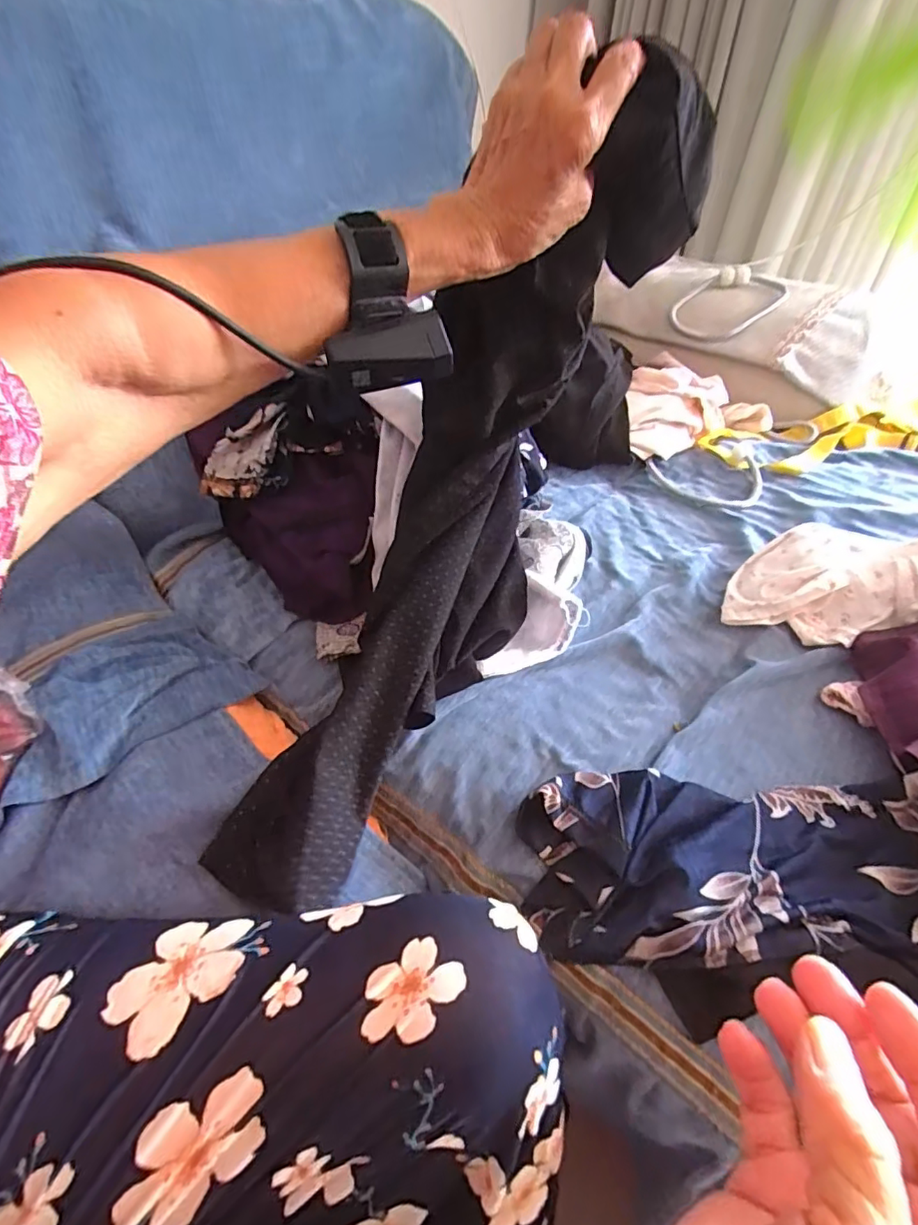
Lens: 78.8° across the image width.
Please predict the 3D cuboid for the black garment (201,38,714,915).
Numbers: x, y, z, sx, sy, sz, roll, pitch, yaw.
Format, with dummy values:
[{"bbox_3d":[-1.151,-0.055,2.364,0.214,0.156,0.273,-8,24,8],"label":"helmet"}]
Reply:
[{"bbox_3d":[-0.001,-0.065,0.409,0.115,0.152,0.555,27,92,24],"label":"black garment"}]

